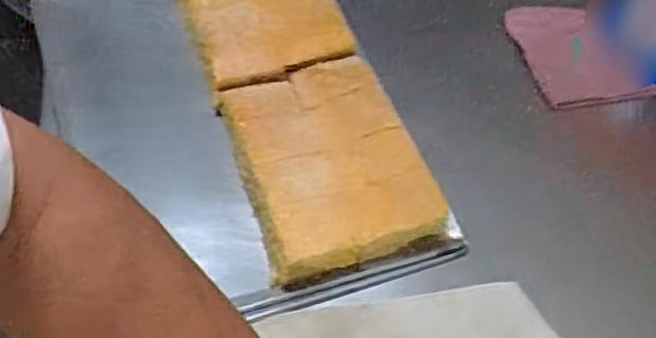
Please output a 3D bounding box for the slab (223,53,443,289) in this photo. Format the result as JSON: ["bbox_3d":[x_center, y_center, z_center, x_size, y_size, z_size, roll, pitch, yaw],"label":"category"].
[{"bbox_3d":[-0.005,-0.013,0.649,0.160,0.046,0.225,-14,56,-15],"label":"slab"}]

